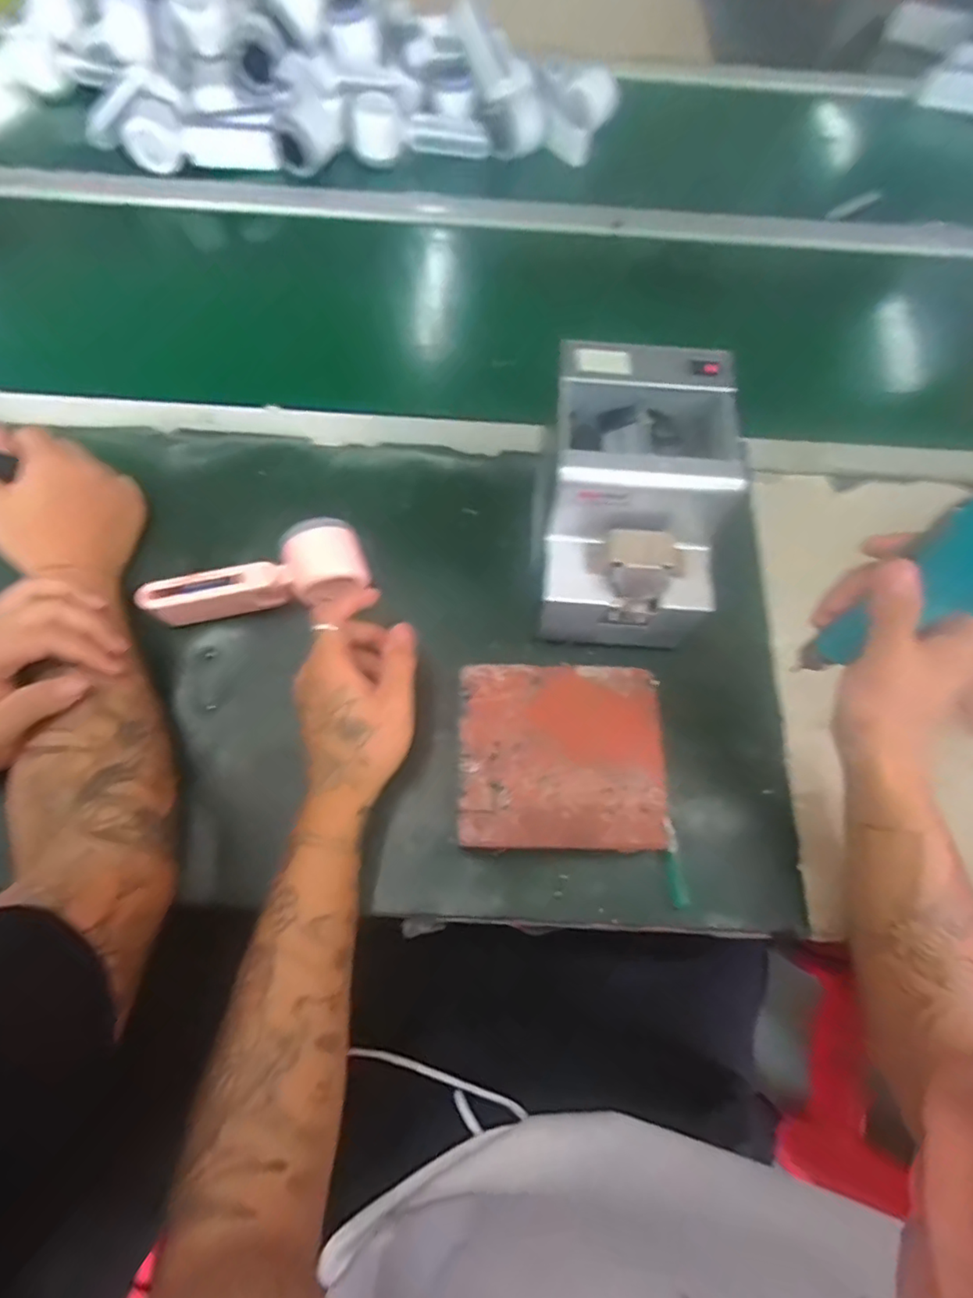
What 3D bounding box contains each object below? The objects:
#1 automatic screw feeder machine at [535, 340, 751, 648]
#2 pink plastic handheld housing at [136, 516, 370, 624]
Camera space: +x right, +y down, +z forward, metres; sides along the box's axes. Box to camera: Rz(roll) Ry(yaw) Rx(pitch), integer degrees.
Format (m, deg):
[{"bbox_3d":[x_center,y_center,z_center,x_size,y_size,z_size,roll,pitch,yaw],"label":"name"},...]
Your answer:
[{"bbox_3d":[0.108,-0.109,0.445,0.137,0.144,0.175,6,67,1],"label":"automatic screw feeder machine"},{"bbox_3d":[-0.181,-0.055,0.459,0.166,0.045,0.049,-18,69,-2],"label":"pink plastic handheld housing"}]

